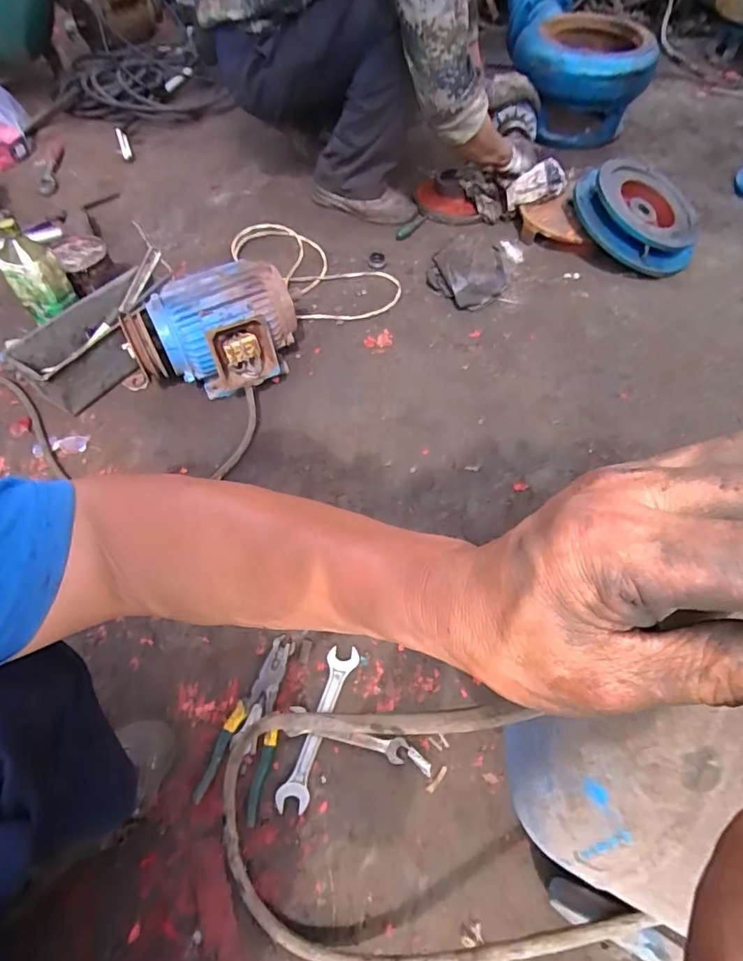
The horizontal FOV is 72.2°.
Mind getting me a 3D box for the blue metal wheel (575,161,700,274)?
[{"bbox_3d":[0.610,-0.593,1.140,0.284,0.075,0.284,1,79,-6],"label":"blue metal wheel"}]

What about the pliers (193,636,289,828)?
[{"bbox_3d":[-0.146,0.291,0.621,0.072,0.016,0.198,10,55,6],"label":"pliers"}]

